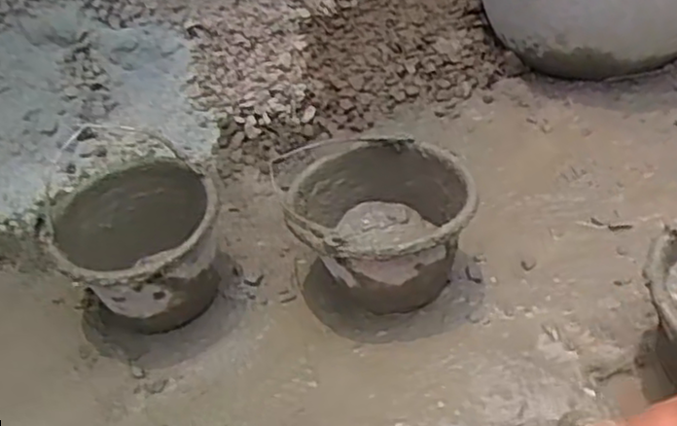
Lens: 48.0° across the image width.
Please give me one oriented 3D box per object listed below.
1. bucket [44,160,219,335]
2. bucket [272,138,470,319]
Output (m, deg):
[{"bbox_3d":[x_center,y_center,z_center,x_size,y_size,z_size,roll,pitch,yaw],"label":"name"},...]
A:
[{"bbox_3d":[-0.271,0.069,1.065,0.217,0.182,0.195,-16,43,-11],"label":"bucket"},{"bbox_3d":[0.056,0.031,1.049,0.235,0.176,0.189,-4,42,2],"label":"bucket"}]

